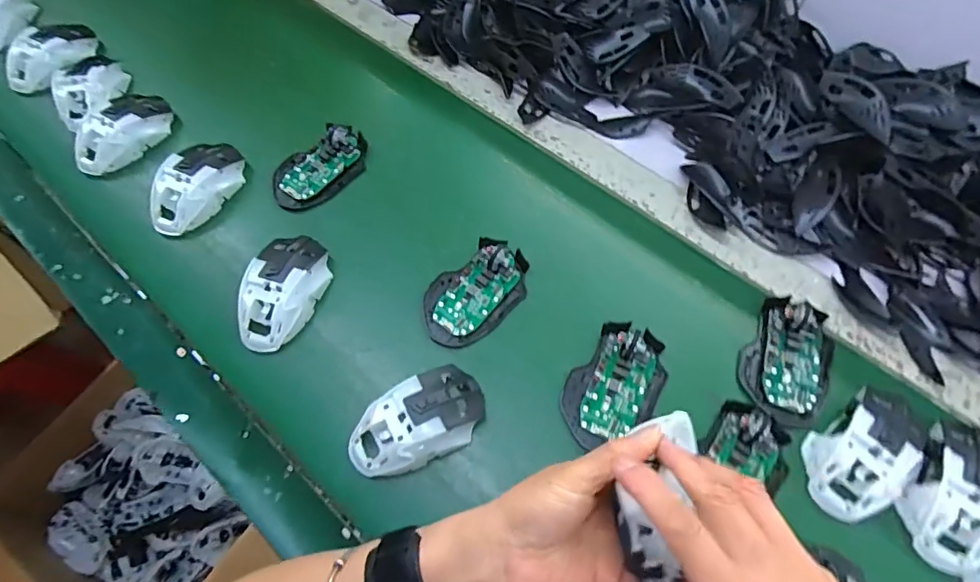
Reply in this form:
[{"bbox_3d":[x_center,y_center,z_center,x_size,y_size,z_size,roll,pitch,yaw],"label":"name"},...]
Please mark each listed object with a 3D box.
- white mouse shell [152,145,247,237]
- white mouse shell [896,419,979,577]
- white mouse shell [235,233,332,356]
[{"bbox_3d":[-0.311,-0.111,0.560,0.065,0.041,0.117,31,67,17],"label":"white mouse shell"},{"bbox_3d":[0.362,0.155,0.403,0.064,0.032,0.117,32,67,17],"label":"white mouse shell"},{"bbox_3d":[-0.195,-0.001,0.502,0.074,0.049,0.117,4,62,3],"label":"white mouse shell"}]

